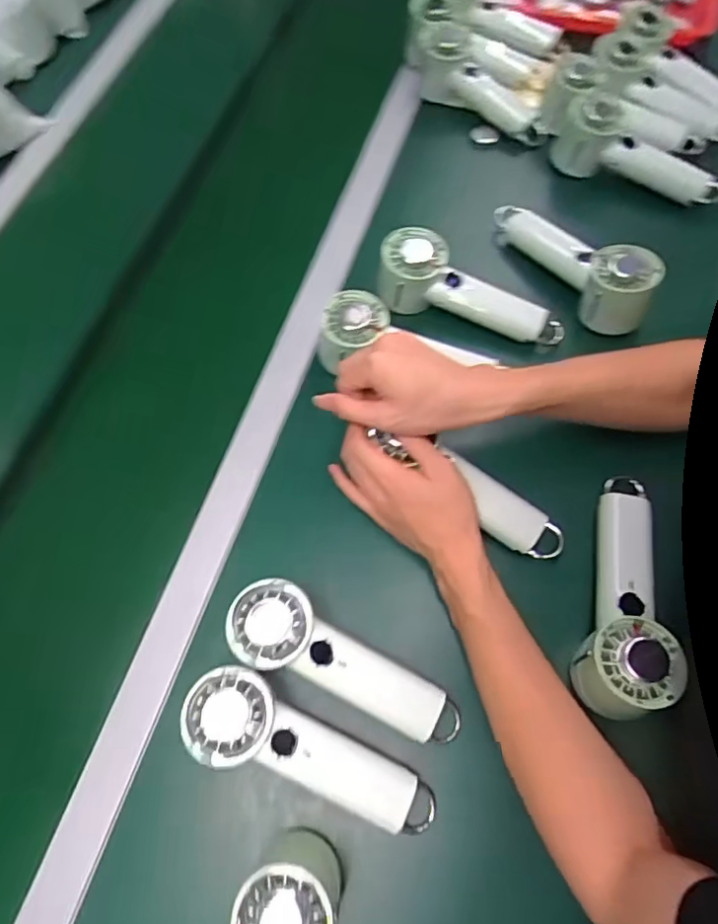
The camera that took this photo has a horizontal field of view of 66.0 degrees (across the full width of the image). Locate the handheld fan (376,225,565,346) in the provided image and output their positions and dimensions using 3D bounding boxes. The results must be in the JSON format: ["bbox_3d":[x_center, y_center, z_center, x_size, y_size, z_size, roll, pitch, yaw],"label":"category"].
[{"bbox_3d":[0.114,-0.173,0.584,0.202,0.057,0.066,23,69,-6],"label":"handheld fan"}]

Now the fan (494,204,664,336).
[{"bbox_3d":[0.226,-0.224,0.583,0.063,0.055,0.200,-32,68,-10],"label":"fan"}]

